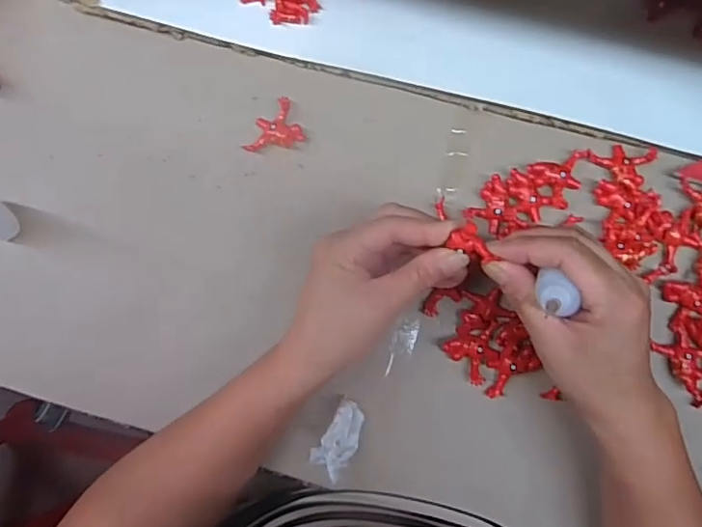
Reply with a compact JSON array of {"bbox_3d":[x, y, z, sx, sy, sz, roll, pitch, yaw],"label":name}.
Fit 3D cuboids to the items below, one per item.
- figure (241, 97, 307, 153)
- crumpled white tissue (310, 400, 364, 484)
[{"bbox_3d":[-0.062,-0.105,0.419,0.046,0.007,0.037,-16,87,3],"label":"figure"},{"bbox_3d":[-0.007,0.127,0.394,0.026,0.027,0.052,33,90,4],"label":"crumpled white tissue"}]

